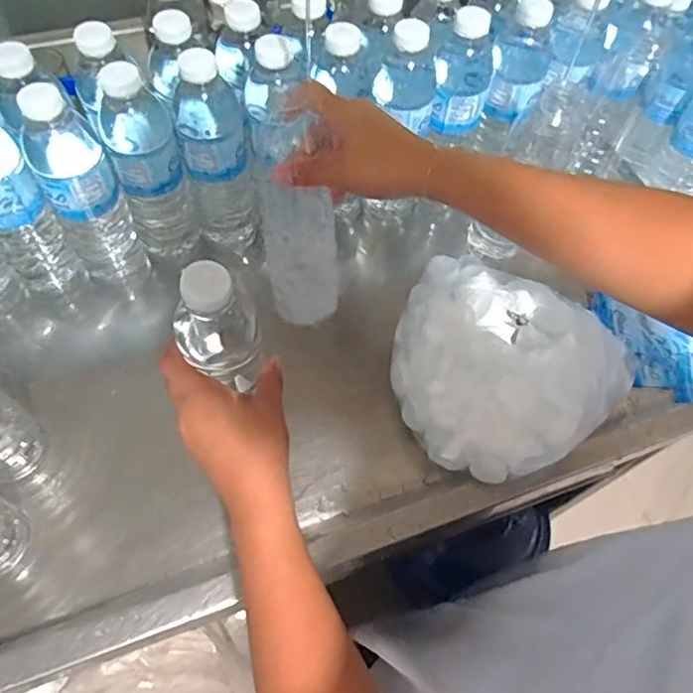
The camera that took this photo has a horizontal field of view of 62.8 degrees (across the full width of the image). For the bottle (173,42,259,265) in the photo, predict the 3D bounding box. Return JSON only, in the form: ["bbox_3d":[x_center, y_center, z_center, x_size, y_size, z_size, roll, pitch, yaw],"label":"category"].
[{"bbox_3d":[-0.120,-0.170,0.545,0.064,0.206,0.074,-8,61,-8],"label":"bottle"}]

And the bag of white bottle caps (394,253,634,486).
[{"bbox_3d":[0.129,0.017,0.522,0.214,0.090,0.201,39,65,18],"label":"bag of white bottle caps"}]

